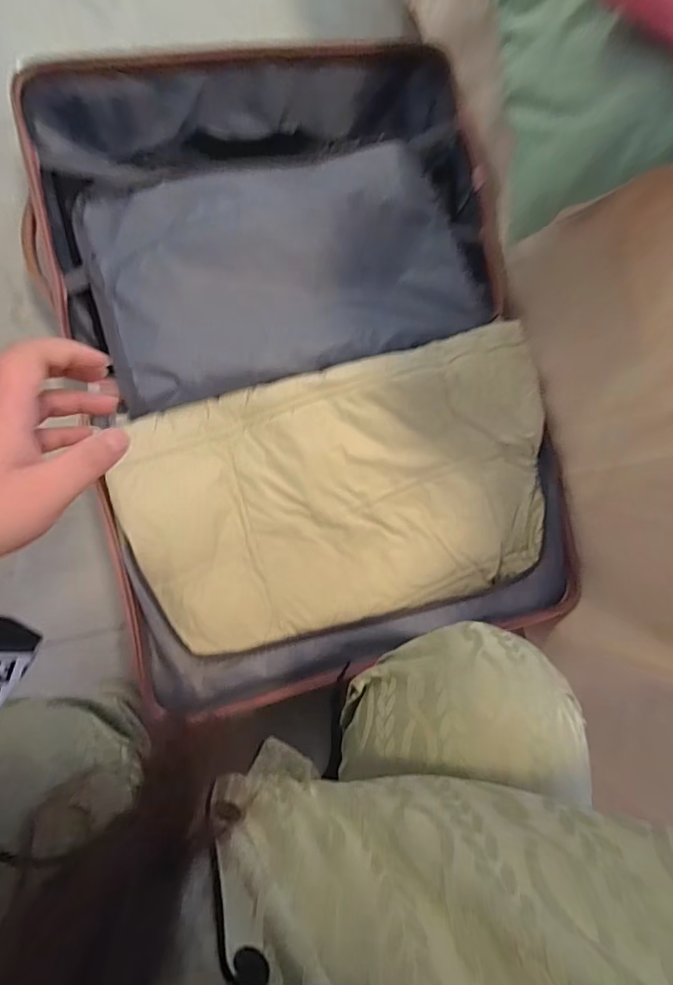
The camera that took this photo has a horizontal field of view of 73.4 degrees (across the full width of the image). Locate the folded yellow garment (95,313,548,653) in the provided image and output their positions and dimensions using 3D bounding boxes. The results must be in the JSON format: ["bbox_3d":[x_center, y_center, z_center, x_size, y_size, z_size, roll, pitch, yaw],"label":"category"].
[{"bbox_3d":[0.018,0.006,0.608,0.545,0.092,0.337,-15,88,-10],"label":"folded yellow garment"}]

